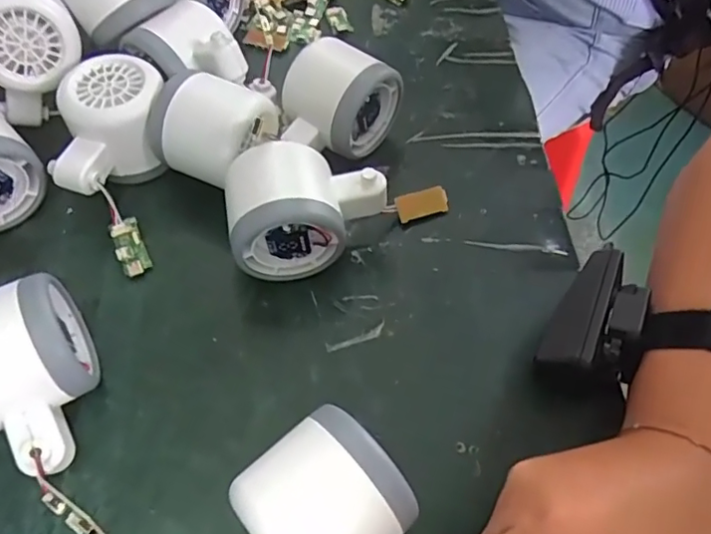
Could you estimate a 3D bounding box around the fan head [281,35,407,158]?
[{"bbox_3d":[-0.014,-0.098,0.349,0.060,0.050,0.057,31,61,17],"label":"fan head"}]

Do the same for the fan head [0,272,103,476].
[{"bbox_3d":[-0.149,0.049,0.254,0.056,0.056,0.087,-22,61,-16],"label":"fan head"}]

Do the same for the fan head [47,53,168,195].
[{"bbox_3d":[-0.140,-0.075,0.332,0.052,0.055,0.076,0,57,-3],"label":"fan head"}]

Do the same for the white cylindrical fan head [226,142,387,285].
[{"bbox_3d":[-0.026,-0.030,0.308,0.080,0.056,0.051,-8,58,-8],"label":"white cylindrical fan head"}]

